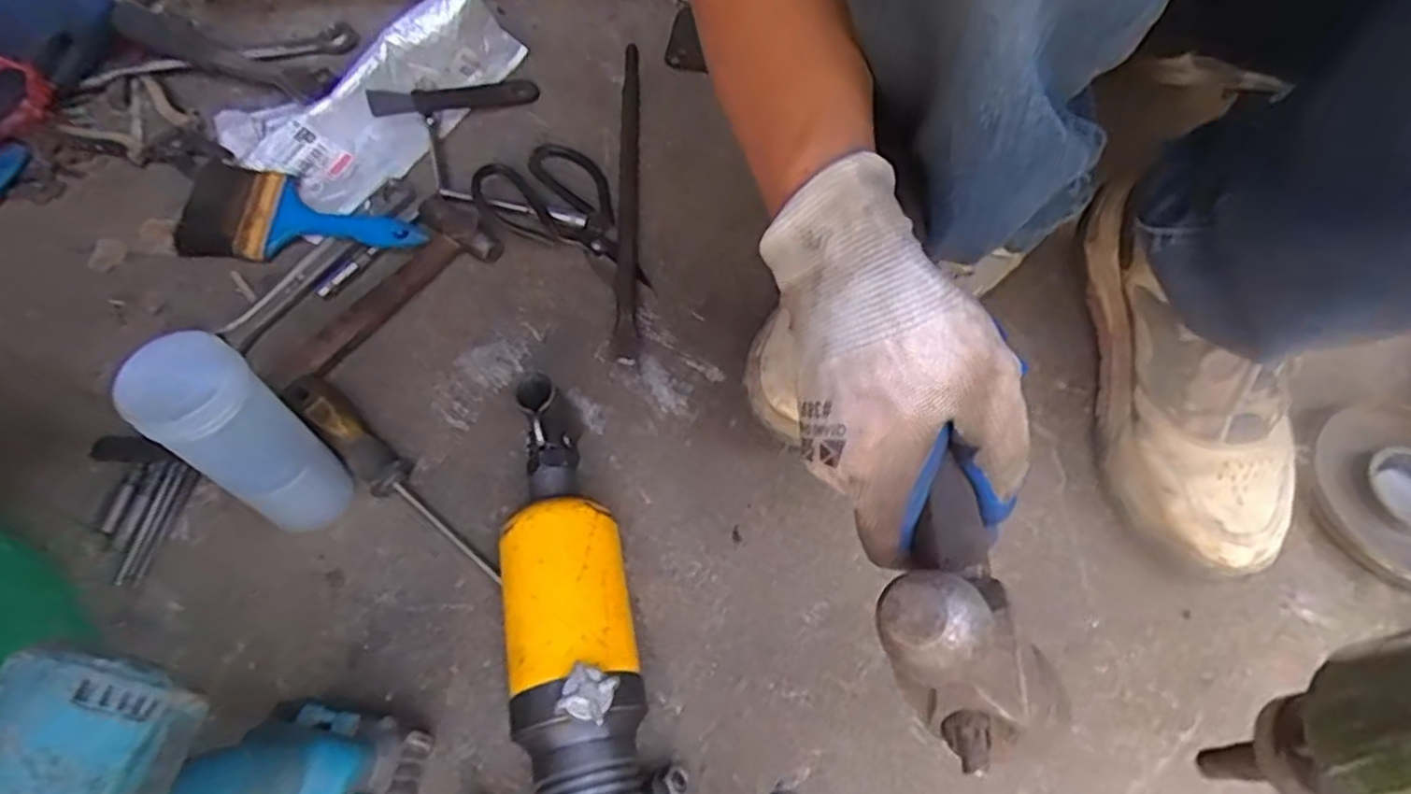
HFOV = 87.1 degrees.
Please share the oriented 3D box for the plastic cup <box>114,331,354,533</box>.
[{"bbox_3d":[-0.263,0.027,0.431,0.048,0.157,0.054,32,67,17],"label":"plastic cup"}]

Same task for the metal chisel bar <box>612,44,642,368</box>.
[{"bbox_3d":[-0.064,-0.173,0.622,0.018,0.019,0.343,-2,62,0],"label":"metal chisel bar"}]

